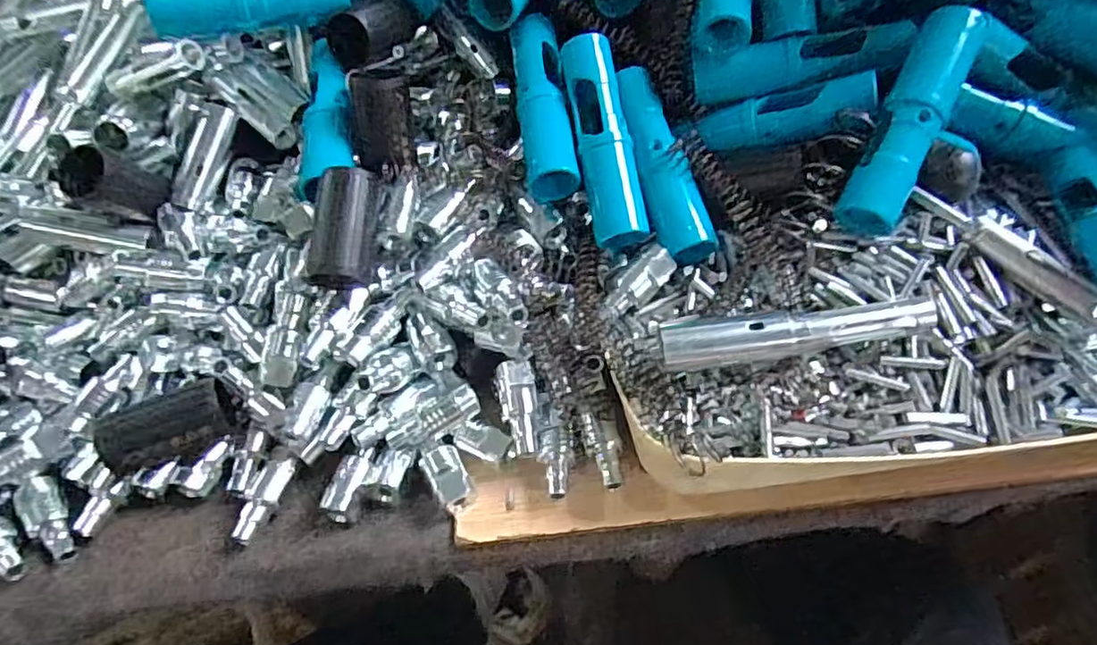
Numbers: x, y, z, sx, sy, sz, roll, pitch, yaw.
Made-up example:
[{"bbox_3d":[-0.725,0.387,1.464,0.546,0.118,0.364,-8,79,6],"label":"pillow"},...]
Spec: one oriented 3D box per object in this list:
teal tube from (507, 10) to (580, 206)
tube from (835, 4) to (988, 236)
[{"bbox_3d":[-0.003,-0.126,0.378,0.029,0.026,0.127,-7,67,0],"label":"teal tube"},{"bbox_3d":[0.187,-0.104,0.326,0.029,0.028,0.125,25,84,23],"label":"tube"}]

